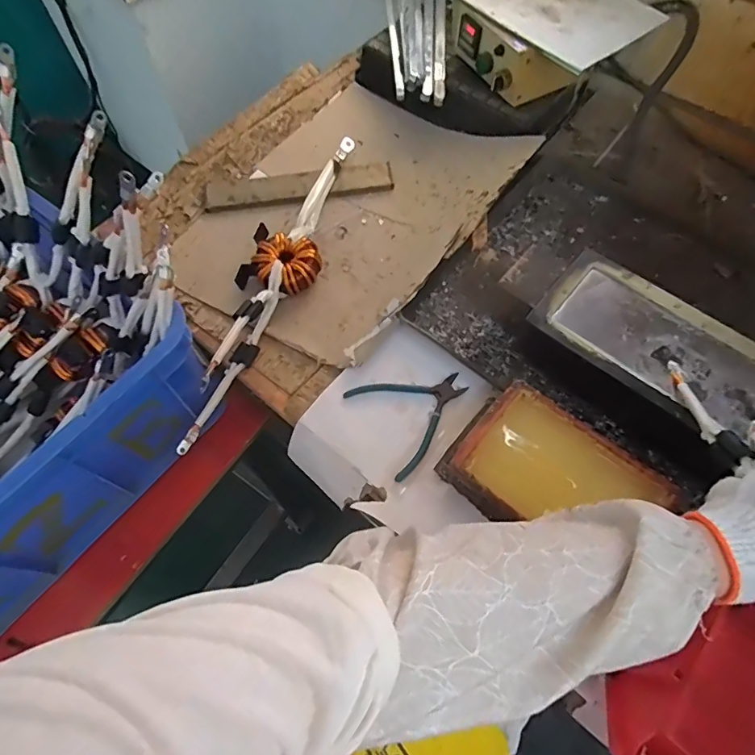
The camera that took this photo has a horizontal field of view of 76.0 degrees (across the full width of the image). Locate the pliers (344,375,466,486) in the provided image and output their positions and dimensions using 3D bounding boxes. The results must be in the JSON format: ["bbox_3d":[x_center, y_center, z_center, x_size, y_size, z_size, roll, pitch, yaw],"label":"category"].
[{"bbox_3d":[0.047,0.036,0.584,0.134,0.007,0.126,-30,67,-14],"label":"pliers"}]

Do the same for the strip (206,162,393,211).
[{"bbox_3d":[-0.125,-0.312,0.775,0.292,0.014,0.053,-8,64,-4],"label":"strip"}]

